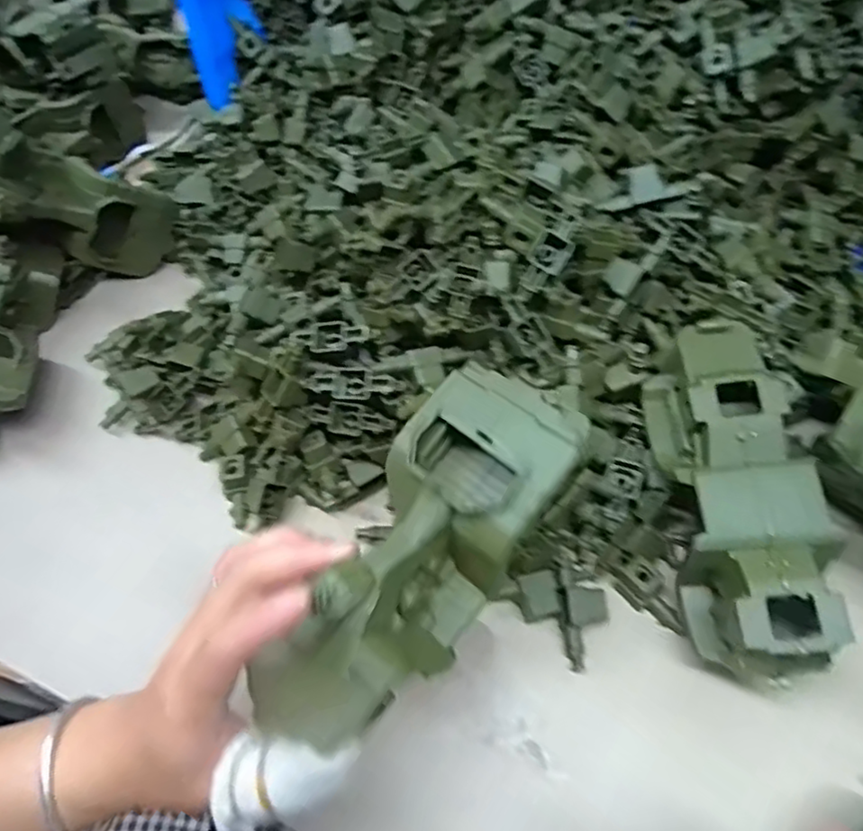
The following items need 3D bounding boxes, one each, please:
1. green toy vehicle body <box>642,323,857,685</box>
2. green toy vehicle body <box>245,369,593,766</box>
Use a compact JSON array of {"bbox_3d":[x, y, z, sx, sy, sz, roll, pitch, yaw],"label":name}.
[{"bbox_3d":[0.167,0.042,0.357,0.063,0.058,0.188,-4,69,0],"label":"green toy vehicle body"},{"bbox_3d":[-0.004,0.061,0.284,0.073,0.051,0.172,31,77,21],"label":"green toy vehicle body"}]

